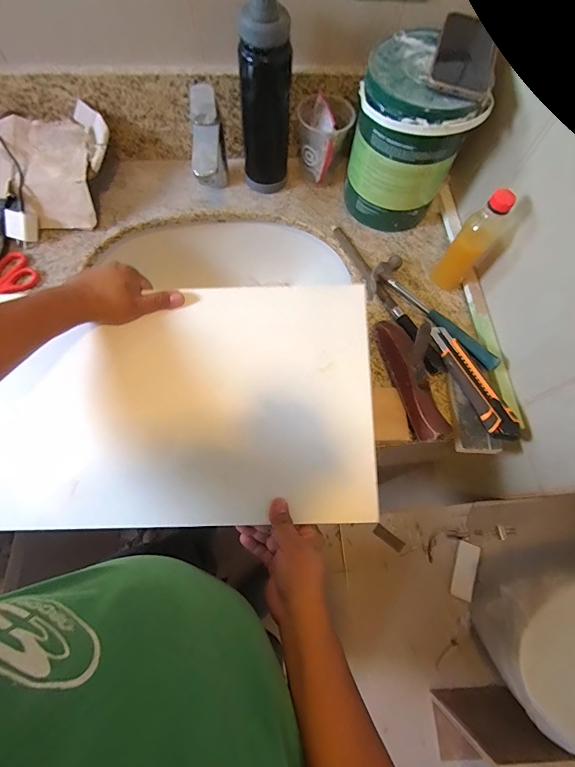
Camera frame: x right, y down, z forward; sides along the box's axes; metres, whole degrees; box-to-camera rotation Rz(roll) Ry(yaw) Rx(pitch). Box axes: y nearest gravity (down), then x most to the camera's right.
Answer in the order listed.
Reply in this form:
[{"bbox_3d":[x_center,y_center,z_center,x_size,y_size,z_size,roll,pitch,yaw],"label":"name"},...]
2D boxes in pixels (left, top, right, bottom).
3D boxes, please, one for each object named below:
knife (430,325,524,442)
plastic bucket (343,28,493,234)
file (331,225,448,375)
[{"bbox_3d":[0.276,-0.003,0.544,0.048,0.018,0.190,-24,72,-12],"label":"knife"},{"bbox_3d":[0.198,-0.395,0.602,0.174,0.218,0.193,23,69,6],"label":"plastic bucket"},{"bbox_3d":[0.163,-0.152,0.615,0.024,0.026,0.322,-26,72,-12],"label":"file"}]

